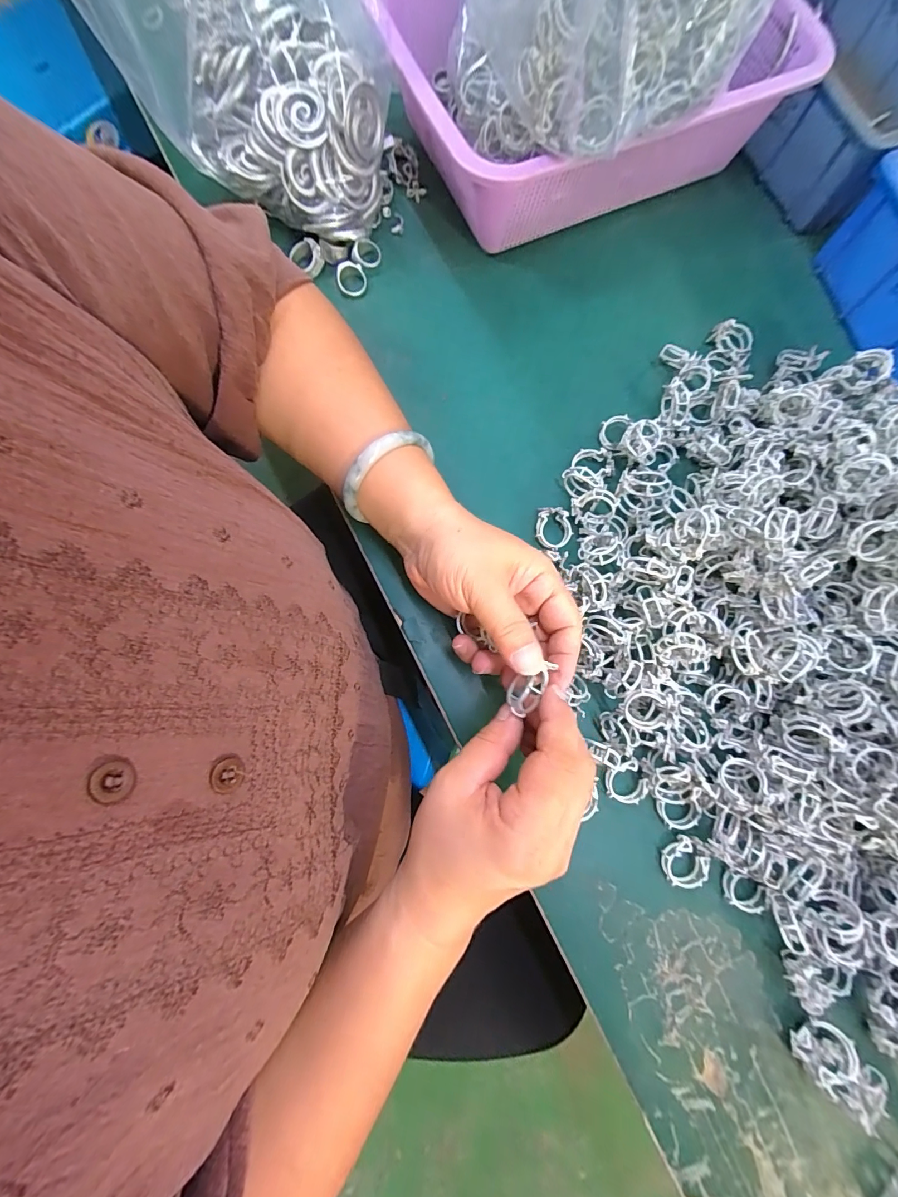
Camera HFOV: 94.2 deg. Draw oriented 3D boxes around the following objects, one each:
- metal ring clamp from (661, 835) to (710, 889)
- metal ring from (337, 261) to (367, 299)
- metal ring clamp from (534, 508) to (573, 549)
[{"bbox_3d":[0.148,0.168,0.264,0.027,0.011,0.025,0,79,1],"label":"metal ring clamp"},{"bbox_3d":[-0.080,-0.262,0.344,0.024,0.004,0.026,-3,101,-14],"label":"metal ring"},{"bbox_3d":[0.076,-0.051,0.305,0.026,0.007,0.028,2,97,-1],"label":"metal ring clamp"}]

